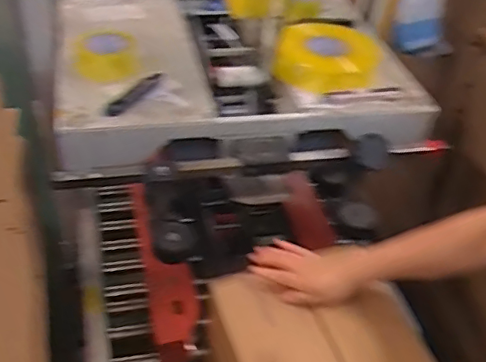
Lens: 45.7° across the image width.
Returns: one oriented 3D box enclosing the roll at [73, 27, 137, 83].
[{"bbox_3d":[-0.267,-0.244,1.126,0.120,0.063,0.113,-6,42,-11],"label":"roll"}]

